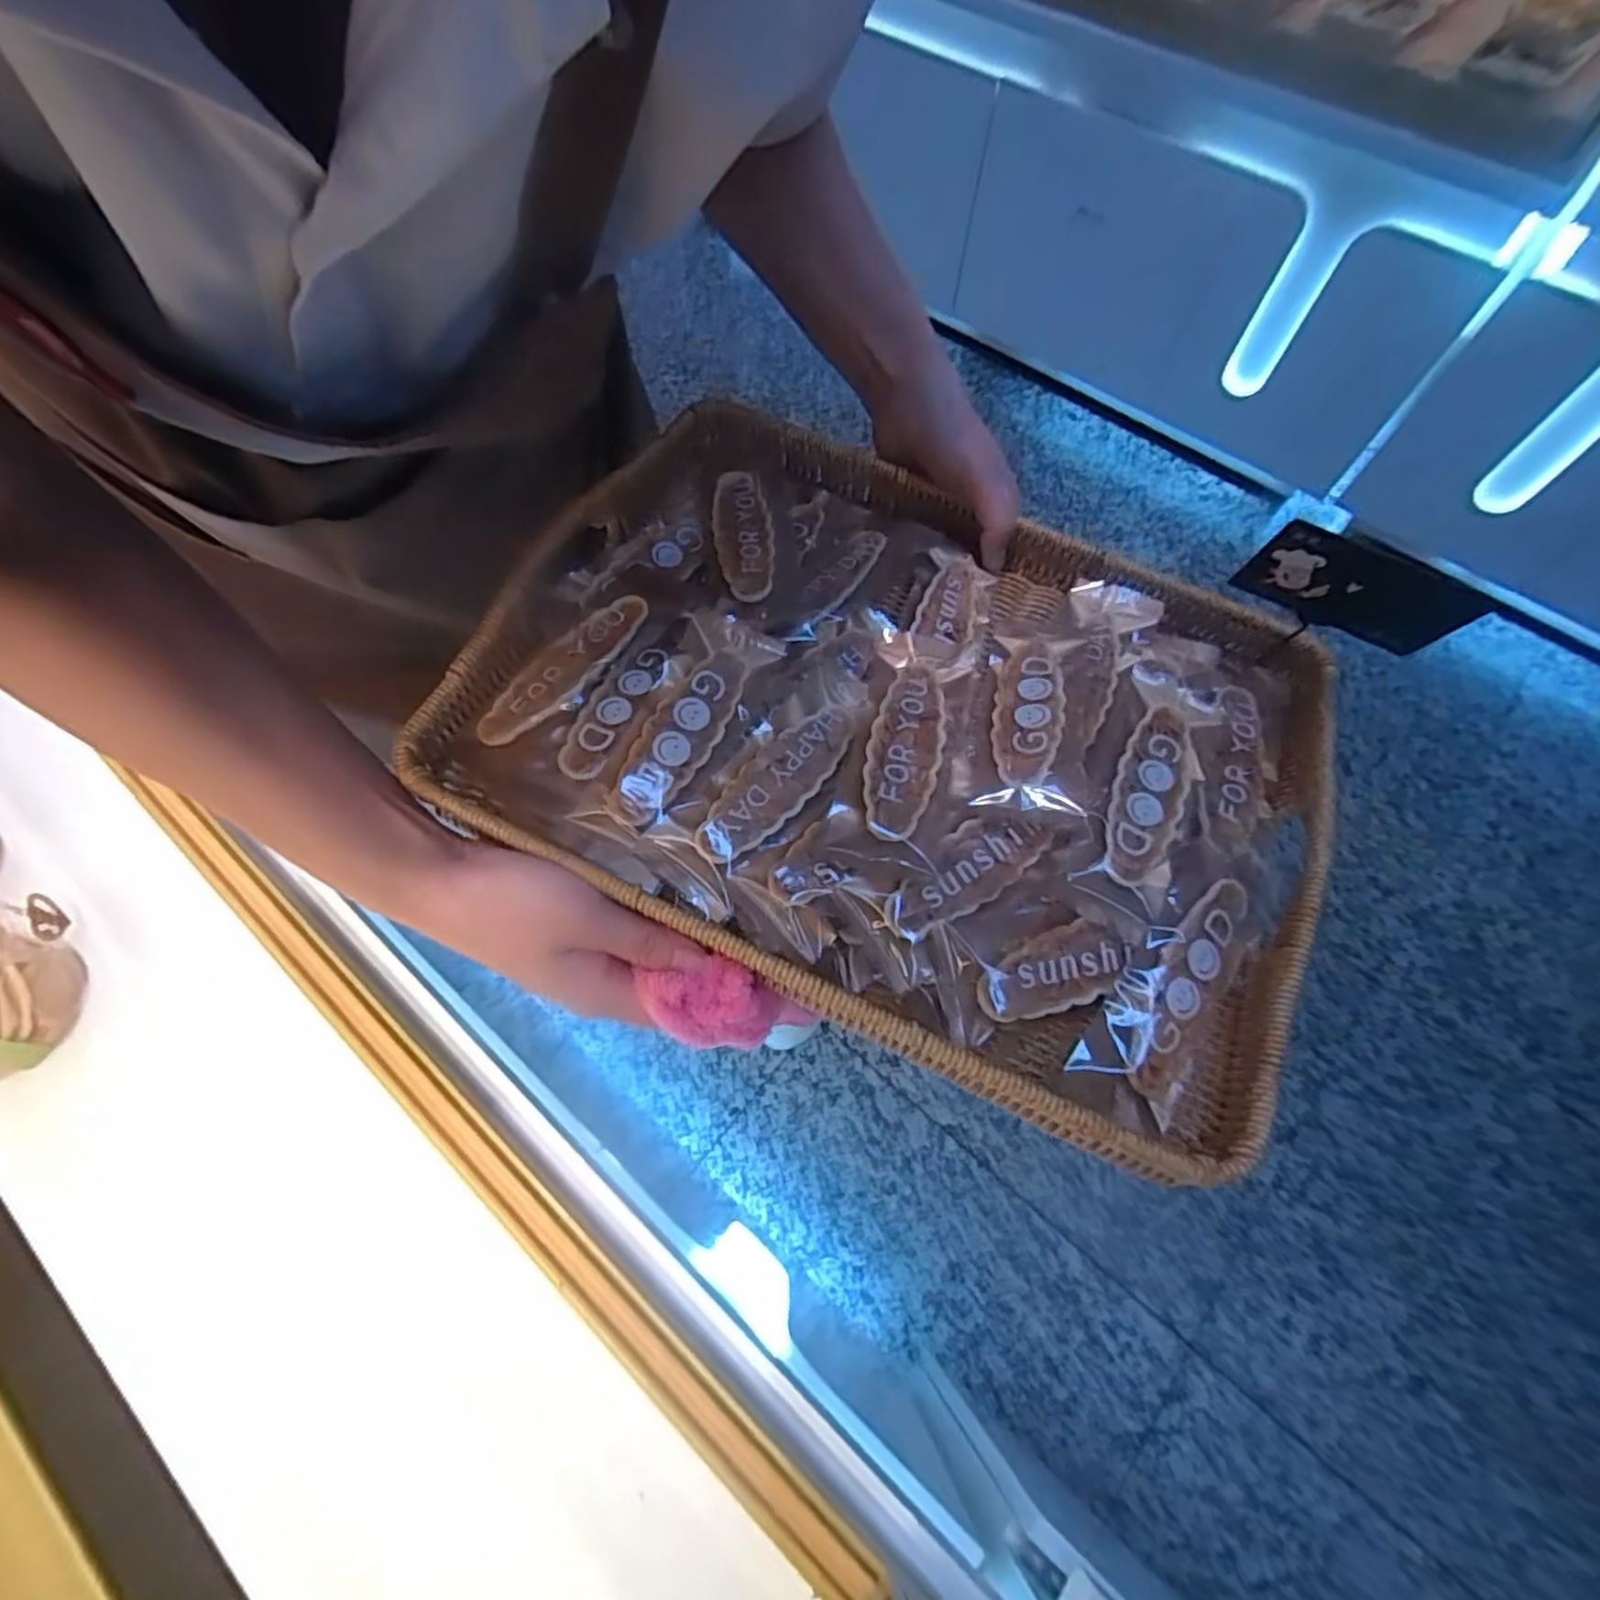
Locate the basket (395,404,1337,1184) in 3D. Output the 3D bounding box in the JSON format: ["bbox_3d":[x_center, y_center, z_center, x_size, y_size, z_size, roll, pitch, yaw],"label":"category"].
[{"bbox_3d":[0.052,-0.048,0.367,0.392,0.047,0.302,25,64,10],"label":"basket"}]

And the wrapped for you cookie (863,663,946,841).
[{"bbox_3d":[0.050,-0.026,0.344,0.033,0.016,0.102,13,67,7],"label":"wrapped for you cookie"}]

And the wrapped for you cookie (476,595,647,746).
[{"bbox_3d":[-0.117,-0.066,0.361,0.028,0.010,0.103,36,72,16],"label":"wrapped for you cookie"}]

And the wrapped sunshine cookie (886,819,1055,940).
[{"bbox_3d":[0.073,0.029,0.319,0.084,0.010,0.033,-31,69,-12],"label":"wrapped sunshine cookie"}]

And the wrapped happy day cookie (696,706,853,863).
[{"bbox_3d":[-0.009,-0.009,0.340,0.030,0.010,0.098,39,72,16],"label":"wrapped happy day cookie"}]

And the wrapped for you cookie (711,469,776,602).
[{"bbox_3d":[-0.032,-0.148,0.406,0.032,0.011,0.099,-9,66,-3],"label":"wrapped for you cookie"}]

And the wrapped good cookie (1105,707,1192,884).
[{"bbox_3d":[0.170,-0.006,0.349,0.032,0.006,0.100,26,69,12],"label":"wrapped good cookie"}]

